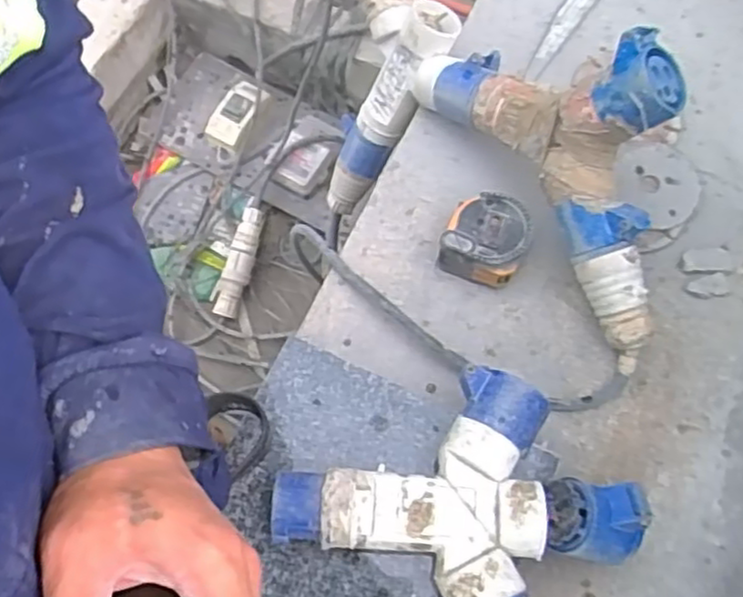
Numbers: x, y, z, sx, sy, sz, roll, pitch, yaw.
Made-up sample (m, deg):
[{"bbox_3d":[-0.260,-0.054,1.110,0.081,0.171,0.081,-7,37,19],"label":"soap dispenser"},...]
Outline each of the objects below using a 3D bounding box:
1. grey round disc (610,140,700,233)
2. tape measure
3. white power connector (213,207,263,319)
[{"bbox_3d":[0.249,-0.103,0.619,0.077,0.014,0.073,36,73,14],"label":"grey round disc"},{"bbox_3d":[0.095,-0.049,0.588,0.065,0.041,0.065,22,70,9],"label":"tape measure"},{"bbox_3d":[-0.255,-0.070,1.365,0.052,0.045,0.217,15,83,6],"label":"white power connector"}]

